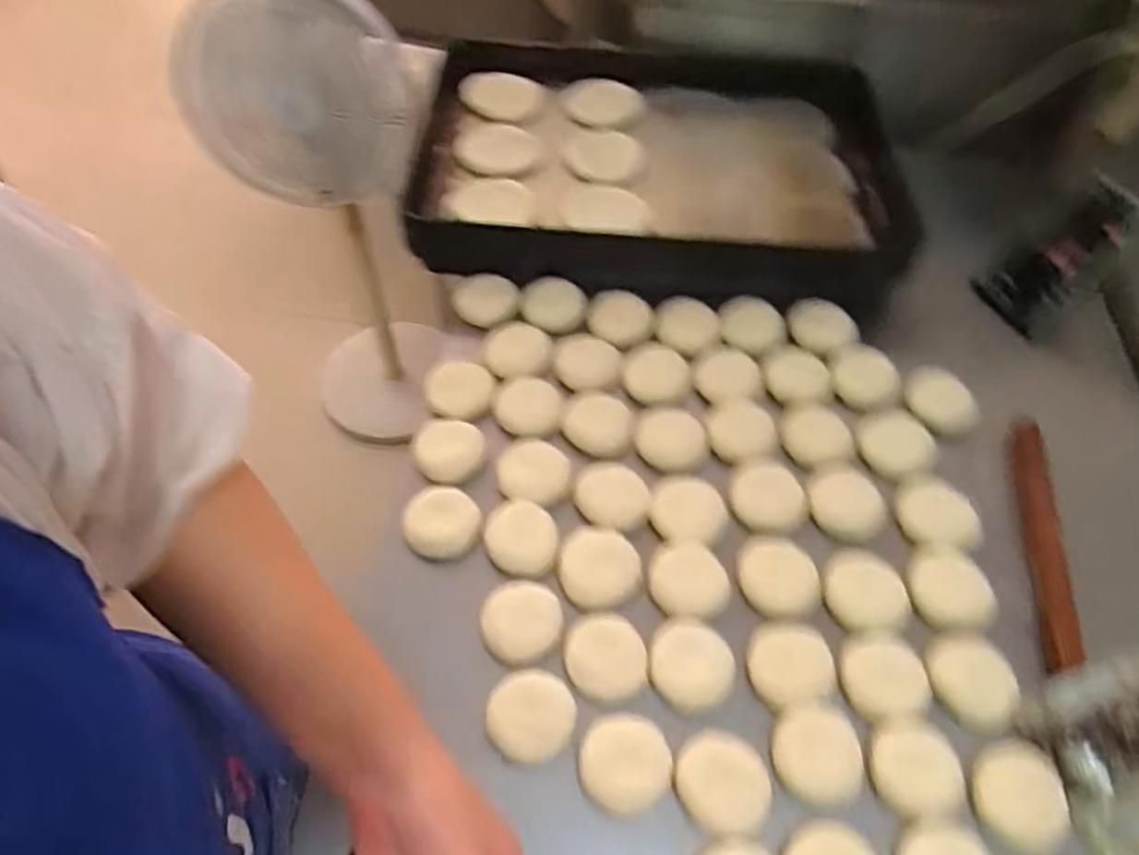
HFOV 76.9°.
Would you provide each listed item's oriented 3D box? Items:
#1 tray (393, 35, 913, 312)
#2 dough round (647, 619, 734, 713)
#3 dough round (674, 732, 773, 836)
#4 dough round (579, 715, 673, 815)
[{"bbox_3d":[0.124,-0.360,0.961,0.620,0.099,0.458,6,54,0],"label":"tray"},{"bbox_3d":[0.102,0.197,0.601,0.067,0.016,0.070,2,54,-2],"label":"dough round"},{"bbox_3d":[0.114,0.266,0.536,0.067,0.022,0.063,2,54,-2],"label":"dough round"},{"bbox_3d":[0.043,0.256,0.547,0.067,0.016,0.065,2,54,-2],"label":"dough round"}]

